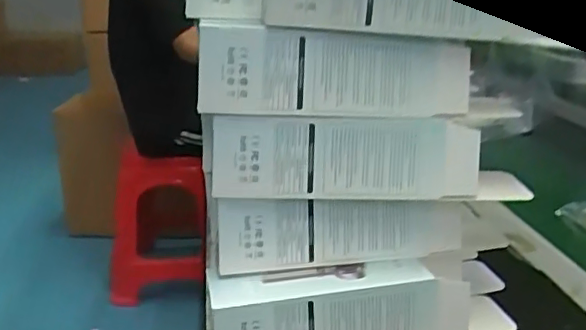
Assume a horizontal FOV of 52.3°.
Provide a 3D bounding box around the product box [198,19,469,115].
[{"bbox_3d":[0.030,-0.069,0.427,0.198,0.059,0.051,0,19,-4],"label":"product box"}]

